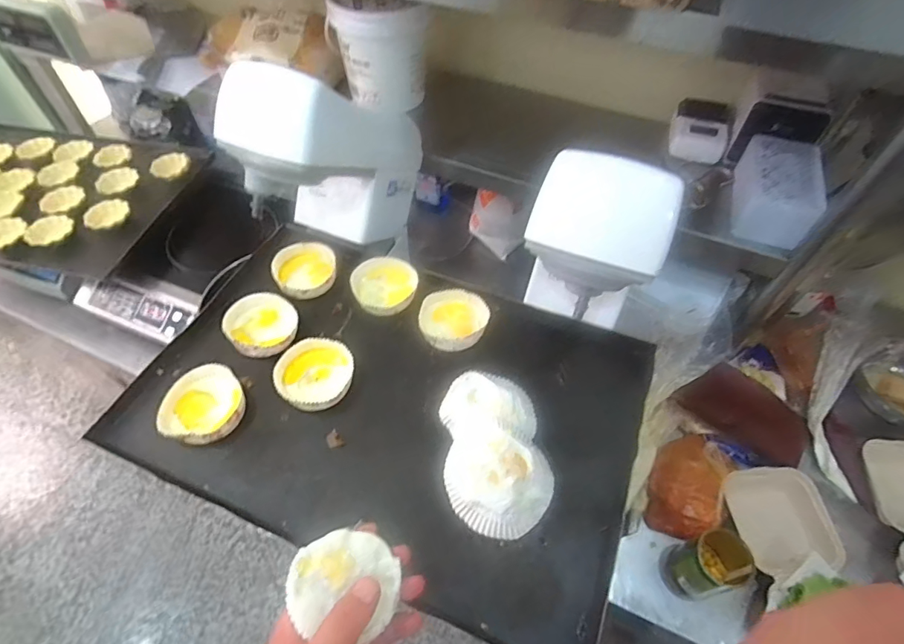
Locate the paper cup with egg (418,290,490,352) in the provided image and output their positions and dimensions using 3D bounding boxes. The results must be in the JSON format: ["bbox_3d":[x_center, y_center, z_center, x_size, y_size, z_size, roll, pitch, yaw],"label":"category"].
[{"bbox_3d":[0.000,-0.003,0.661,0.094,0.025,0.087,0,53,0],"label":"paper cup with egg"}]

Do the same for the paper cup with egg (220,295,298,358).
[{"bbox_3d":[-0.262,0.002,0.657,0.089,0.027,0.097,0,53,0],"label":"paper cup with egg"}]

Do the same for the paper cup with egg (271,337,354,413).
[{"bbox_3d":[-0.178,0.069,0.616,0.094,0.038,0.091,0,53,0],"label":"paper cup with egg"}]

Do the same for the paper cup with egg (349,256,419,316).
[{"bbox_3d":[-0.097,-0.050,0.700,0.092,0.028,0.101,0,53,0],"label":"paper cup with egg"}]

